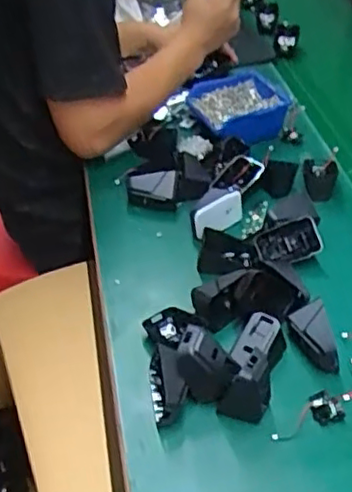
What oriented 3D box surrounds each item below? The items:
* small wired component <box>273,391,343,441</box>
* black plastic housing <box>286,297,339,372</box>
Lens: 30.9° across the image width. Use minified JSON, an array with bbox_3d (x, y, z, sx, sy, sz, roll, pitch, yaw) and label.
[{"bbox_3d":[0.119,0.160,0.585,0.068,0.011,0.030,-28,48,-7],"label":"small wired component"},{"bbox_3d":[0.137,0.091,0.633,0.038,0.034,0.070,-12,45,-11],"label":"black plastic housing"}]

